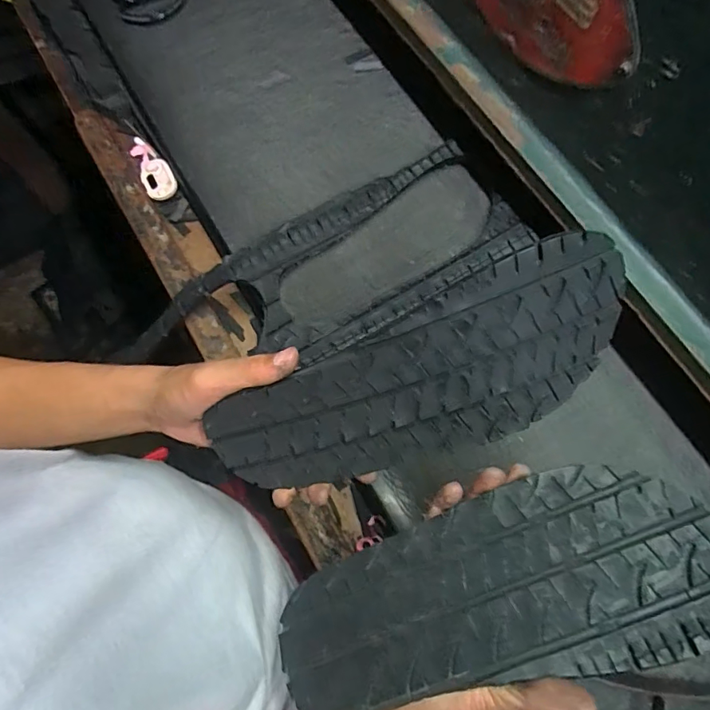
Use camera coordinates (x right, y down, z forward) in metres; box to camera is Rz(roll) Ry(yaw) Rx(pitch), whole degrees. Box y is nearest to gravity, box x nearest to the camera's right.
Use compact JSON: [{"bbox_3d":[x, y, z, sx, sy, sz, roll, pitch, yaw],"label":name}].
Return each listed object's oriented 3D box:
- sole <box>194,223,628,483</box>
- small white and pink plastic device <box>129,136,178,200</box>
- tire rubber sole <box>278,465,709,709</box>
[{"bbox_3d":[0.037,0.024,0.311,0.268,0.014,0.105,-28,114,13],"label":"sole"},{"bbox_3d":[-0.272,-0.253,0.660,0.042,0.014,0.112,-26,75,-6],"label":"small white and pink plastic device"},{"bbox_3d":[0.077,0.140,0.292,0.269,0.029,0.097,-21,74,11],"label":"tire rubber sole"}]

